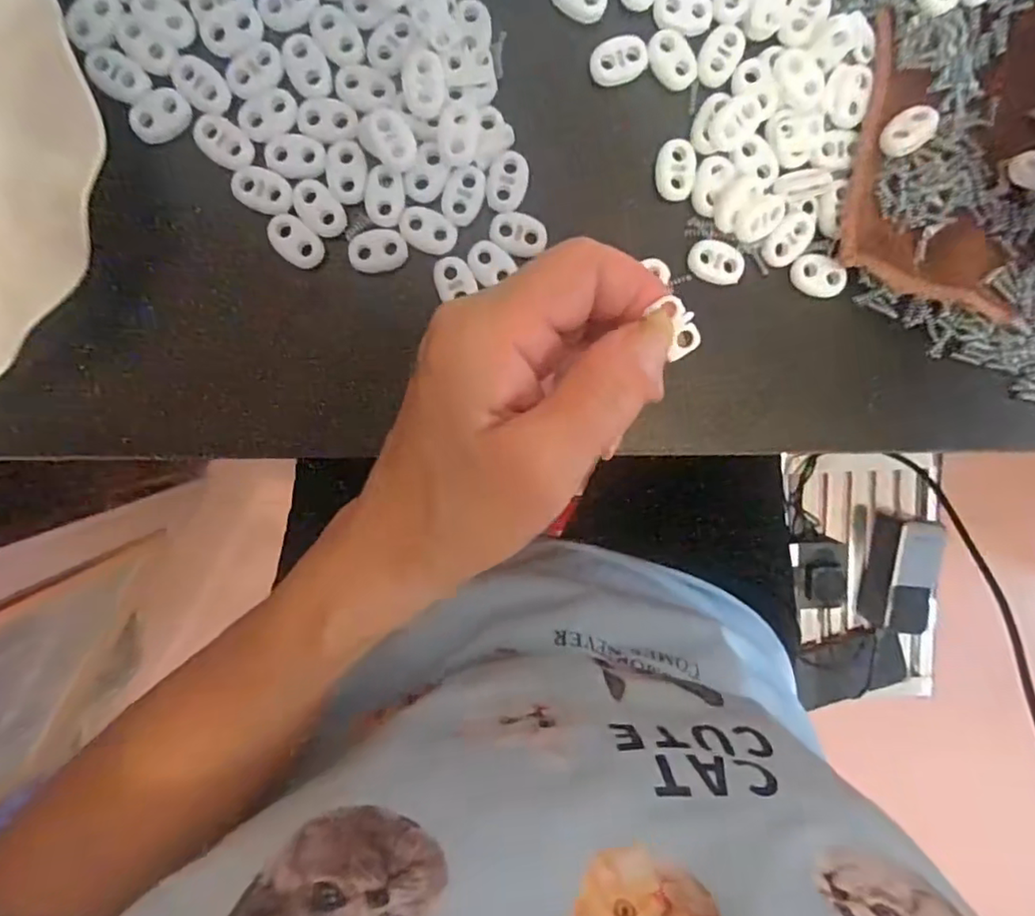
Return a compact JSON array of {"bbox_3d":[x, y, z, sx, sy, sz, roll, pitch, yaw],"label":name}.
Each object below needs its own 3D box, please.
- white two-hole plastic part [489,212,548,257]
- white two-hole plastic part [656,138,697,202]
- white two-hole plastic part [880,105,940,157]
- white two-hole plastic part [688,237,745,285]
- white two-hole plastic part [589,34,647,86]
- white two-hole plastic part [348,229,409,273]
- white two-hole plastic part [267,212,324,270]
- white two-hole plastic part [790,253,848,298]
[{"bbox_3d":[0.001,-0.088,0.238,0.022,0.004,0.016,9,97,-5],"label":"white two-hole plastic part"},{"bbox_3d":[0.063,-0.113,0.237,0.015,0.004,0.022,9,97,-5],"label":"white two-hole plastic part"},{"bbox_3d":[0.153,-0.128,0.237,0.023,0.007,0.015,-28,98,0],"label":"white two-hole plastic part"},{"bbox_3d":[0.080,-0.079,0.242,0.022,0.004,0.017,17,96,-6],"label":"white two-hole plastic part"},{"bbox_3d":[0.039,-0.154,0.235,0.022,0.004,0.015,-23,98,0],"label":"white two-hole plastic part"},{"bbox_3d":[-0.054,-0.080,0.236,0.022,0.004,0.016,-4,98,-3],"label":"white two-hole plastic part"},{"bbox_3d":[-0.085,-0.083,0.232,0.023,0.004,0.015,41,93,-8],"label":"white two-hole plastic part"},{"bbox_3d":[0.122,-0.074,0.246,0.022,0.007,0.014,24,95,-6],"label":"white two-hole plastic part"}]

